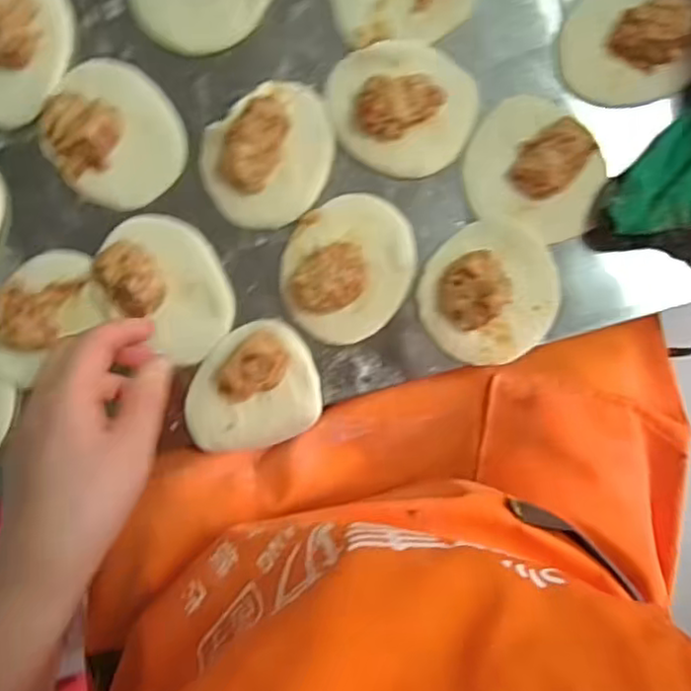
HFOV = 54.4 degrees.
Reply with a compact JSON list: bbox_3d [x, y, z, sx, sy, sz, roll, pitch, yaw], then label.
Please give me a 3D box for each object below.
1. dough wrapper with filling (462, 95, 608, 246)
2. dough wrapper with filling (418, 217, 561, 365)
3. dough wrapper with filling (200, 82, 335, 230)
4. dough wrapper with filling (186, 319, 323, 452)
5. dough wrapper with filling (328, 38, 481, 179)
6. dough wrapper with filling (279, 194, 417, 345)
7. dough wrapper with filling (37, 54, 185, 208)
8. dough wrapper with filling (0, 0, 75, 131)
[{"bbox_3d":[0.123,-0.118,0.429,0.088,0.026,0.084,0,93,1],"label":"dough wrapper with filling"},{"bbox_3d":[0.096,-0.034,0.430,0.090,0.032,0.088,0,93,1],"label":"dough wrapper with filling"},{"bbox_3d":[-0.047,-0.122,0.433,0.090,0.022,0.075,-35,92,3],"label":"dough wrapper with filling"},{"bbox_3d":[-0.065,0.030,0.440,0.092,0.032,0.079,-19,92,2],"label":"dough wrapper with filling"},{"bbox_3d":[0.036,-0.156,0.427,0.091,0.025,0.083,0,93,1],"label":"dough wrapper with filling"},{"bbox_3d":[0.001,-0.050,0.432,0.083,0.027,0.095,25,93,0],"label":"dough wrapper with filling"},{"bbox_3d":[-0.153,-0.137,0.434,0.083,0.026,0.088,0,93,1],"label":"dough wrapper with filling"},{"bbox_3d":[-0.223,-0.195,0.438,0.078,0.024,0.092,-4,93,2],"label":"dough wrapper with filling"}]

